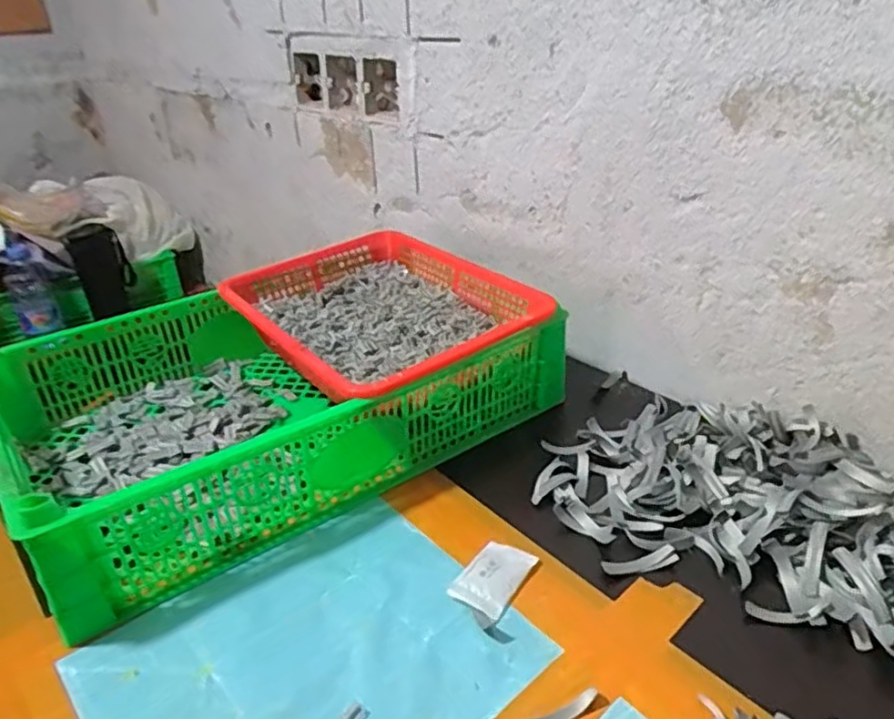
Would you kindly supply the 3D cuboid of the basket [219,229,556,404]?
[{"bbox_3d":[-0.066,-0.041,0.690,0.237,0.069,0.301,-21,34,-31],"label":"basket"}]

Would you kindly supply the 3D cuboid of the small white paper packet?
[{"bbox_3d":[0.032,0.155,0.481,0.040,0.009,0.074,14,33,28],"label":"small white paper packet"}]

